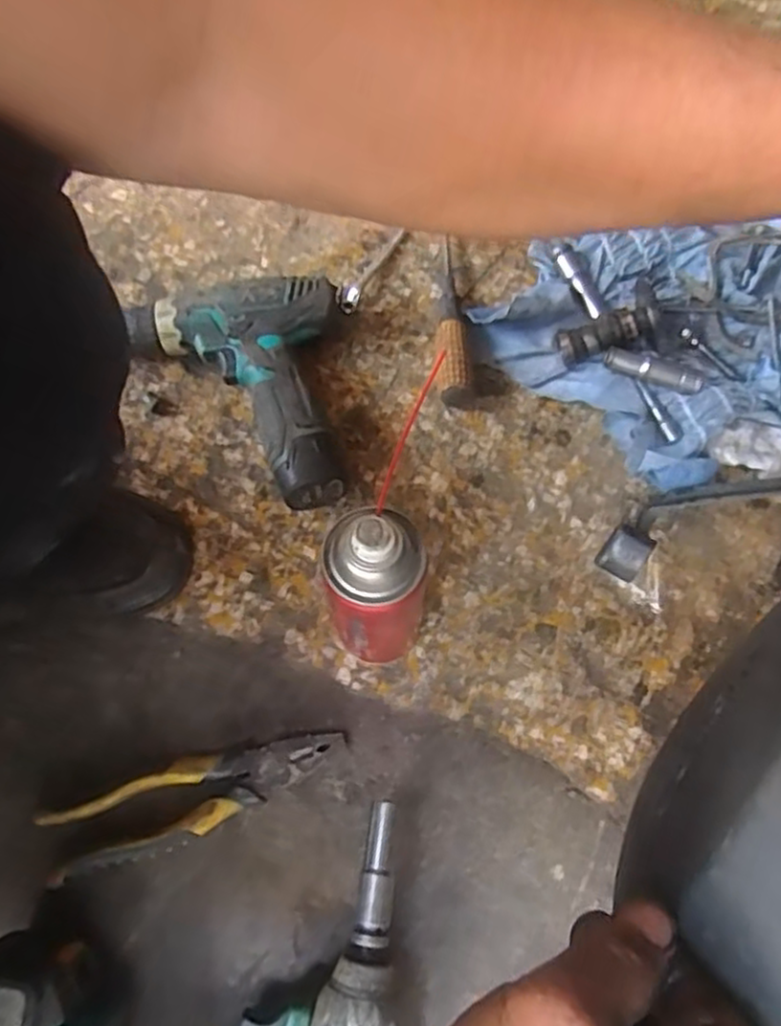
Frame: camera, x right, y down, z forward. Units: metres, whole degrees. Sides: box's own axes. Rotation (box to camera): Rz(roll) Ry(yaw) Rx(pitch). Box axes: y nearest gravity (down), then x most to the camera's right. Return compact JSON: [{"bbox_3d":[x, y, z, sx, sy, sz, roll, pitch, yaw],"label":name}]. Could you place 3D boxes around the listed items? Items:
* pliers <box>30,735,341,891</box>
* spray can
[{"bbox_3d":[-0.124,0.182,0.470,0.188,0.025,0.045,-16,68,-7],"label":"pliers"},{"bbox_3d":[-0.011,0.045,0.449,0.064,0.176,0.064,6,68,2],"label":"spray can"}]

